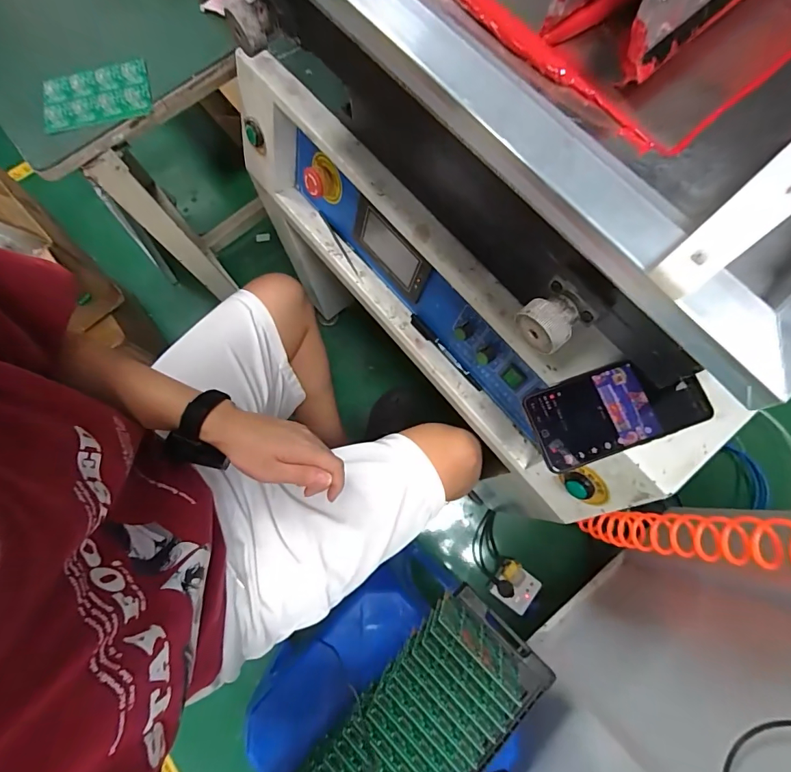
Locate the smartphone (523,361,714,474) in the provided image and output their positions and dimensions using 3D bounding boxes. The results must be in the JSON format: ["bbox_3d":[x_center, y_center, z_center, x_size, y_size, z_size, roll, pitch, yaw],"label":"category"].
[{"bbox_3d":[0.207,0.021,0.399,0.156,0.008,0.078,-19,77,0],"label":"smartphone"}]

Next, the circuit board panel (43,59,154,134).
[{"bbox_3d":[-0.366,-0.354,0.518,0.126,0.007,0.082,-14,79,-2],"label":"circuit board panel"}]

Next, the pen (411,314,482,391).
[{"bbox_3d":[0.067,-0.045,0.574,0.011,0.009,0.136,-39,79,-9],"label":"pen"}]

